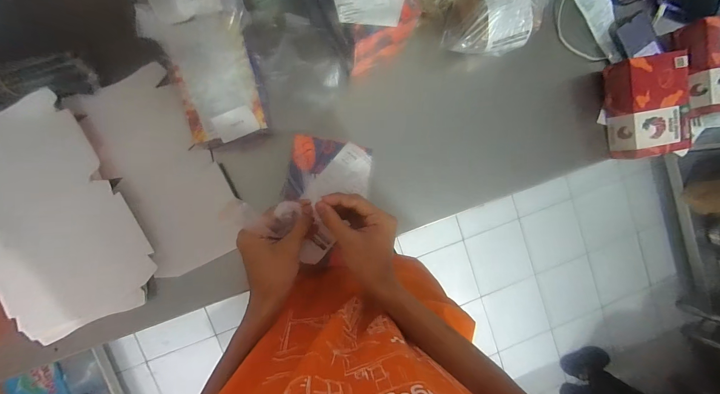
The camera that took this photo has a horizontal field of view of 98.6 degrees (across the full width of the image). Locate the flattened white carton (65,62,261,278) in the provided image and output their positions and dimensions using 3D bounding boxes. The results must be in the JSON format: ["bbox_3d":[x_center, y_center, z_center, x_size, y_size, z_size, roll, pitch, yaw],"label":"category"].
[{"bbox_3d":[-0.320,-0.035,0.517,0.156,0.026,0.314,-32,103,-22],"label":"flattened white carton"}]

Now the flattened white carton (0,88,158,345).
[{"bbox_3d":[-0.474,0.036,0.471,0.210,0.013,0.333,-26,96,-6],"label":"flattened white carton"}]

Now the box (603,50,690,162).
[{"bbox_3d":[0.539,-0.168,0.588,0.116,0.071,0.177,-9,94,-7],"label":"box"}]

